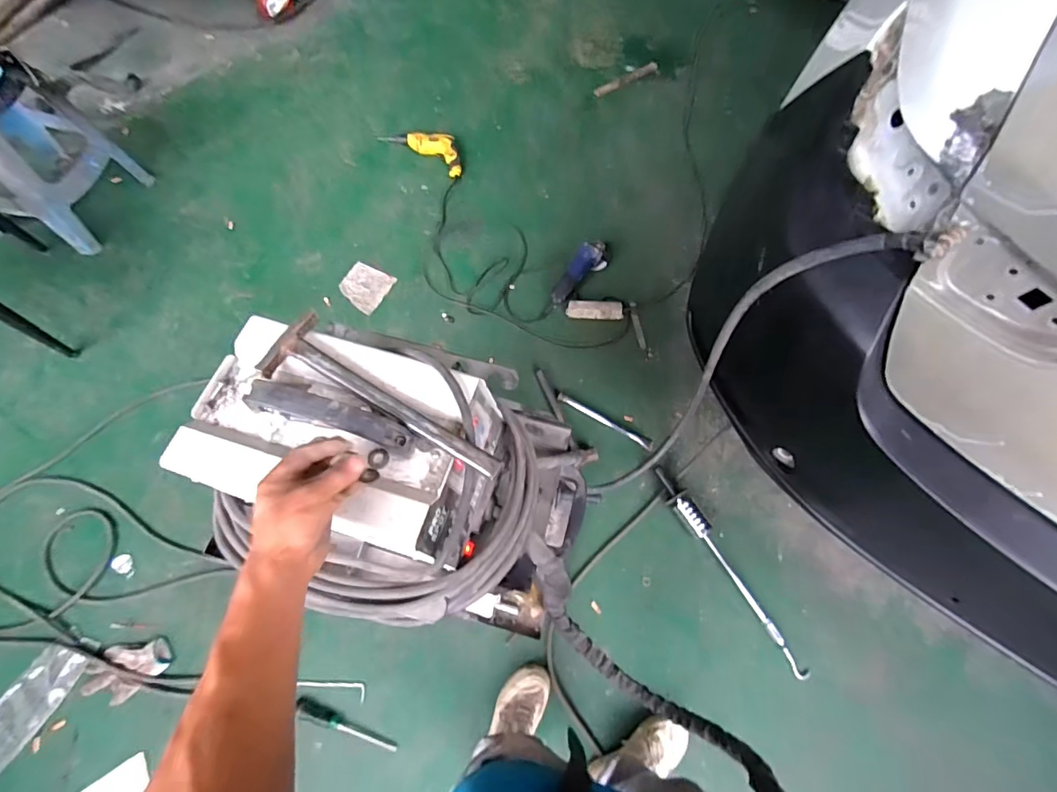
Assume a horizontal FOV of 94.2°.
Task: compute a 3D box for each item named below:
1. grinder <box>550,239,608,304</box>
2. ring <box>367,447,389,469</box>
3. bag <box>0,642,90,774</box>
[{"bbox_3d":[0.166,-0.395,1.606,0.097,0.073,0.249,31,69,12],"label":"grinder"},{"bbox_3d":[-0.169,0.070,0.554,0.024,0.005,0.024,-2,57,4],"label":"ring"},{"bbox_3d":[-1.127,0.692,1.111,0.117,0.021,0.253,27,68,10],"label":"bag"}]

